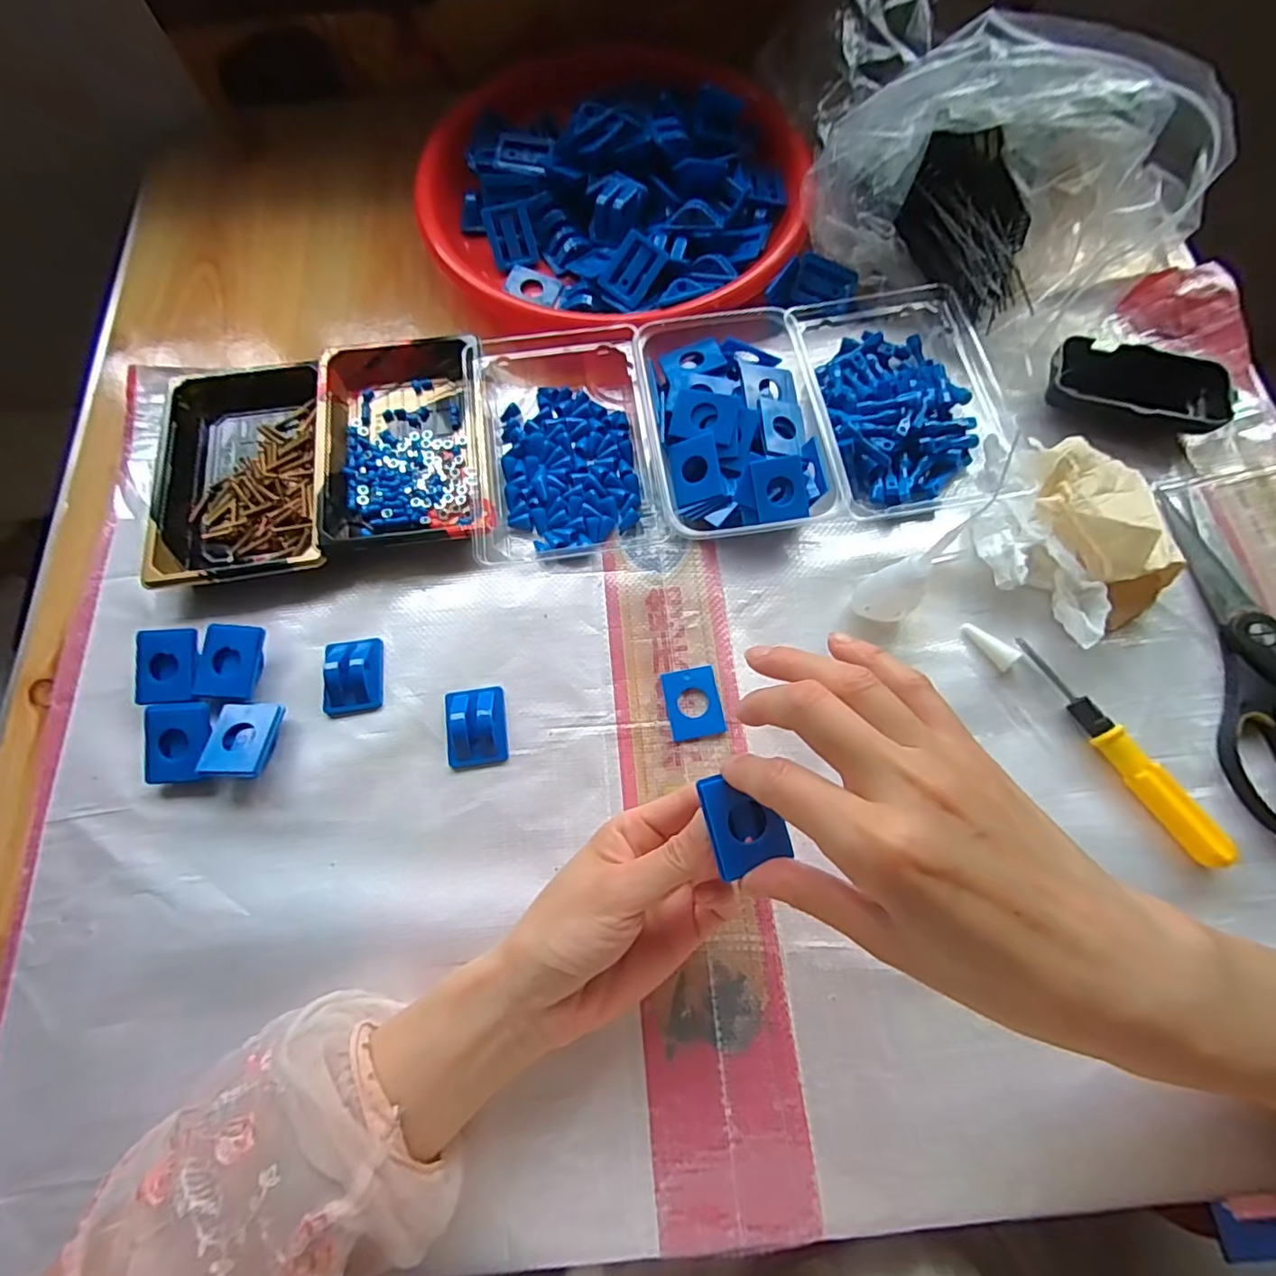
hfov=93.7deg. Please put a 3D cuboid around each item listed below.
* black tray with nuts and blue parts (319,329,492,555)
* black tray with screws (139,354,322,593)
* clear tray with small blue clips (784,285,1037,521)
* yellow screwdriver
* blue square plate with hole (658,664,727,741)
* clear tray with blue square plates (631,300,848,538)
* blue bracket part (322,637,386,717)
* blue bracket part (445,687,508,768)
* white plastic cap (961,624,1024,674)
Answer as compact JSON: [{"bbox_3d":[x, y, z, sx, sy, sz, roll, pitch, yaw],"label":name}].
[{"bbox_3d":[-0.158,-0.133,0.403,0.108,0.027,0.162,-9,70,-2],"label":"black tray with nuts and blue parts"},{"bbox_3d":[-0.265,-0.112,0.401,0.108,0.022,0.164,-10,70,-2],"label":"black tray with screws"},{"bbox_3d":[0.180,-0.170,0.407,0.139,0.033,0.190,-10,70,-2],"label":"clear tray with small blue clips"},{"bbox_3d":[0.267,0.060,0.334,0.014,0.020,0.142,-30,72,-9],"label":"yellow screwdriver"},{"bbox_3d":[0.033,0.038,0.353,0.032,0.004,0.041,-11,70,-3],"label":"blue square plate with hole"},{"bbox_3d":[0.061,-0.145,0.398,0.109,0.037,0.170,-7,70,-1],"label":"clear tray with blue square plates"},{"bbox_3d":[-0.173,0.021,0.360,0.035,0.012,0.047,-9,70,-2],"label":"blue bracket part"},{"bbox_3d":[-0.095,0.050,0.347,0.034,0.014,0.044,-9,70,-2],"label":"blue bracket part"},{"bbox_3d":[0.209,0.004,0.357,0.010,0.011,0.036,-35,59,-10],"label":"white plastic cap"}]

